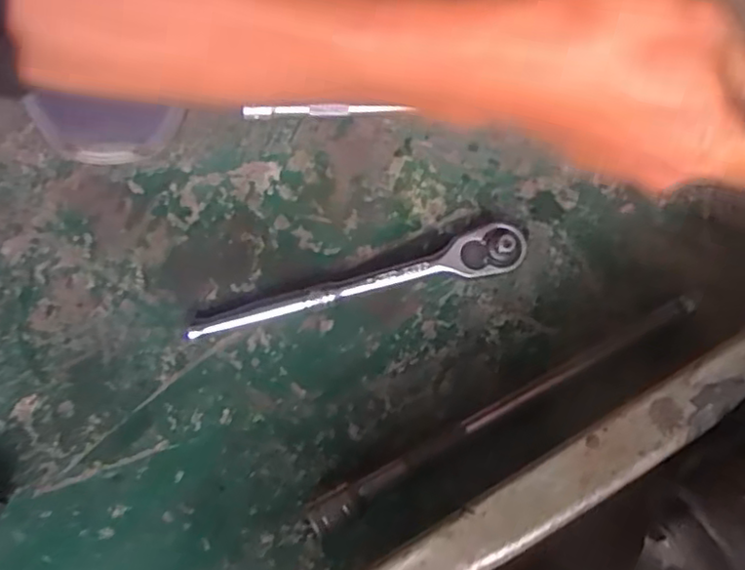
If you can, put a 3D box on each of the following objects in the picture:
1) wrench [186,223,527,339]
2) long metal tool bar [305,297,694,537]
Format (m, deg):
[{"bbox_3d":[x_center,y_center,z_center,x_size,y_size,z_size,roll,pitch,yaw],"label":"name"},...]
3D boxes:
[{"bbox_3d":[-0.007,0.000,0.383,0.190,0.029,0.025,-15,73,-6],"label":"wrench"},{"bbox_3d":[0.074,0.065,0.372,0.243,0.018,0.016,-28,74,-10],"label":"long metal tool bar"}]

